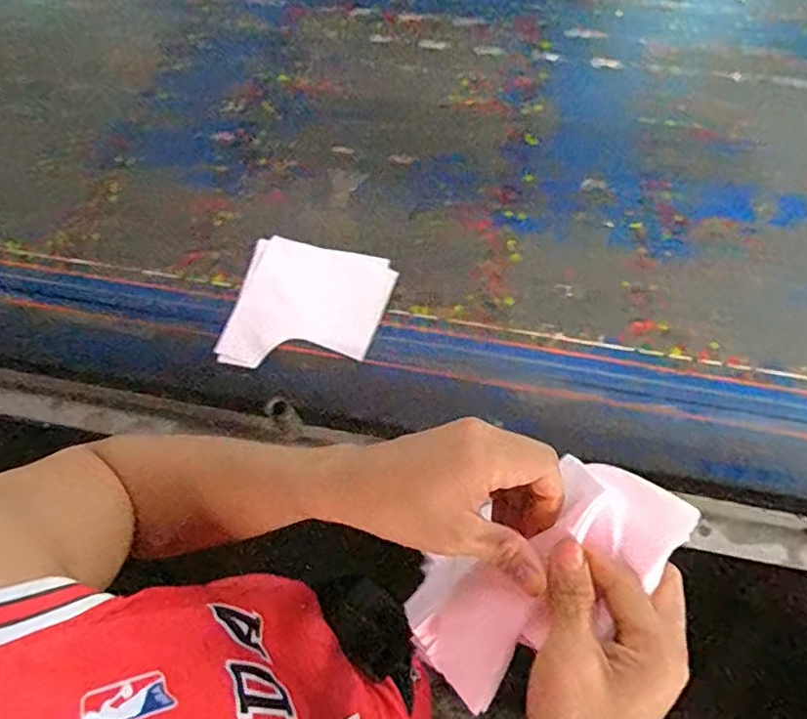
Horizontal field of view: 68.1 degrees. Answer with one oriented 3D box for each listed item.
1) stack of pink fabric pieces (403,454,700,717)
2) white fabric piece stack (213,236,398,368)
[{"bbox_3d":[0.076,0.130,0.350,0.185,0.044,0.079,-41,66,14],"label":"stack of pink fabric pieces"},{"bbox_3d":[-0.104,-0.058,0.649,0.163,0.019,0.148,11,69,7],"label":"white fabric piece stack"}]

